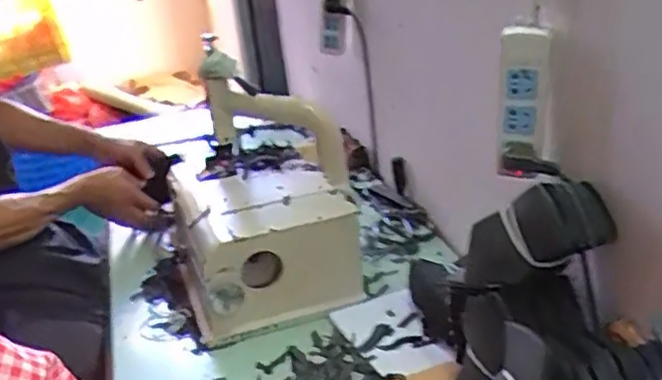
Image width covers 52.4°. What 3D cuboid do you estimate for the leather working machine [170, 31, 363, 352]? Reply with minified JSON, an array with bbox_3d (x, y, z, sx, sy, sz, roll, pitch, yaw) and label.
[{"bbox_3d":[-0.090,0.008,0.890,0.231,0.292,0.205,-13,25,-14],"label":"leather working machine"}]

